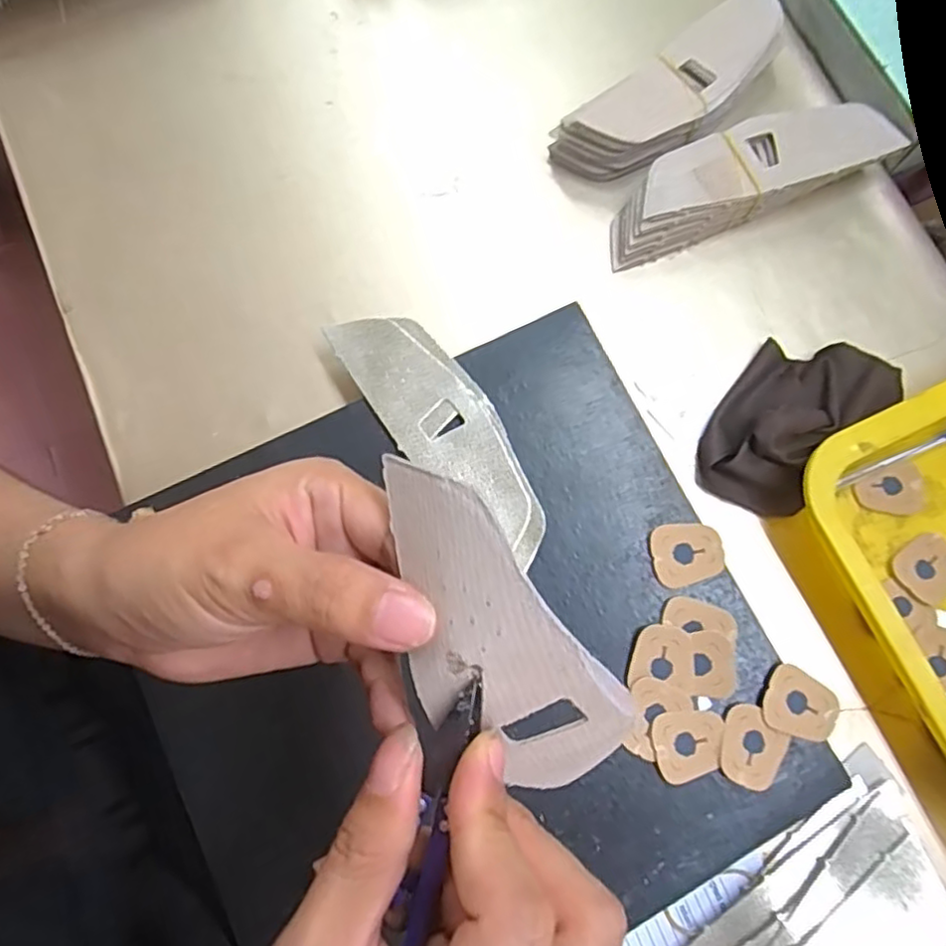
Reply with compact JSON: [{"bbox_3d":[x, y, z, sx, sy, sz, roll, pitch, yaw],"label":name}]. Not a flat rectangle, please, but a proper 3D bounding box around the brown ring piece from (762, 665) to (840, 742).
[{"bbox_3d":[0.169,0.120,0.336,0.036,0.004,0.032,27,79,5],"label":"brown ring piece"}]

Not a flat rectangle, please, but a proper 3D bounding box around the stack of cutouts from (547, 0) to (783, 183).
[{"bbox_3d":[0.132,-0.243,0.422,0.165,0.036,0.053,-36,81,-7],"label":"stack of cutouts"}]

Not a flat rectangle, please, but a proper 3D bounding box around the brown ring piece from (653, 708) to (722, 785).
[{"bbox_3d":[0.111,0.137,0.331,0.037,0.004,0.033,-14,79,-4],"label":"brown ring piece"}]

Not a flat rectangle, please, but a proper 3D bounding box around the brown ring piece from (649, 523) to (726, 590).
[{"bbox_3d":[0.116,0.043,0.353,0.038,0.004,0.033,-13,79,-3],"label":"brown ring piece"}]

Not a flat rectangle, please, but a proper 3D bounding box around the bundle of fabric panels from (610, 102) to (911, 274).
[{"bbox_3d":[0.168,-0.186,0.411,0.180,0.038,0.050,-22,79,-5],"label":"bundle of fabric panels"}]

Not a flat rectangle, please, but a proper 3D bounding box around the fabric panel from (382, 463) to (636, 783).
[{"bbox_3d":[0.006,0.047,0.172,0.042,0.037,0.103,-30,107,-7],"label":"fabric panel"}]

